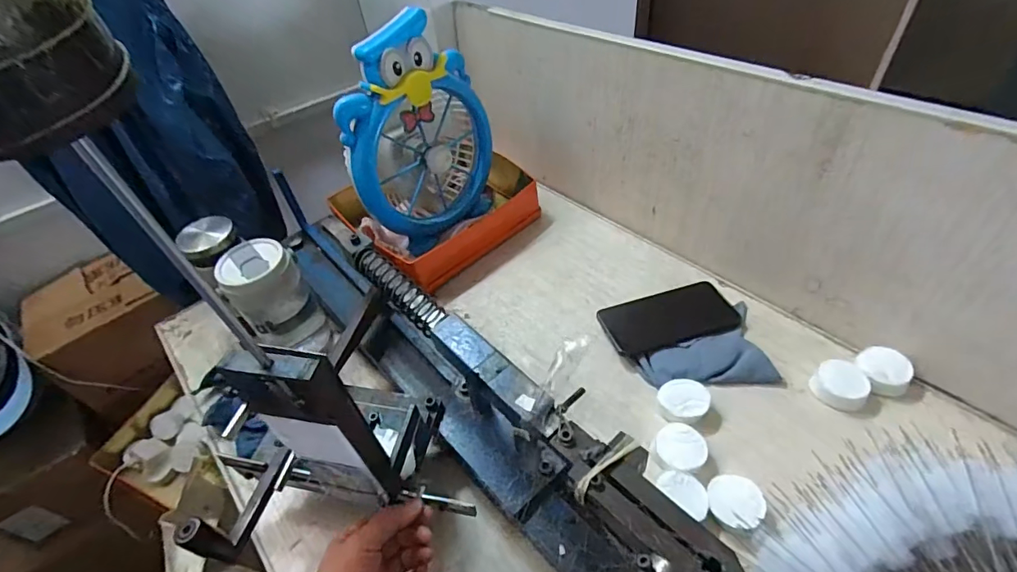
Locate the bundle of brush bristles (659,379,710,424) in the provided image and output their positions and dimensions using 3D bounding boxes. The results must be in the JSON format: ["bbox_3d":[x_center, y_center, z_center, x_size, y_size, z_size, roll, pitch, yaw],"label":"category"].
[{"bbox_3d":[0.183,0.123,0.508,0.048,0.023,0.045,-4,47,4],"label":"bundle of brush bristles"}]

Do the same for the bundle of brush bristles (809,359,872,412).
[{"bbox_3d":[0.348,0.105,0.505,0.049,0.021,0.056,33,59,32],"label":"bundle of brush bristles"}]

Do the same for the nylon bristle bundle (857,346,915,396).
[{"bbox_3d":[0.394,0.089,0.510,0.051,0.021,0.056,-4,47,4],"label":"nylon bristle bundle"}]

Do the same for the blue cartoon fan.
[{"bbox_3d":[-0.130,-0.210,0.679,0.214,0.289,0.105,-36,45,-27],"label":"blue cartoon fan"}]

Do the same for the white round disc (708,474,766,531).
[{"bbox_3d":[0.203,0.196,0.436,0.045,0.025,0.047,-4,47,4],"label":"white round disc"}]

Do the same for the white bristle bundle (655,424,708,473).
[{"bbox_3d":[0.168,0.161,0.472,0.045,0.018,0.048,9,49,15],"label":"white bristle bundle"}]

